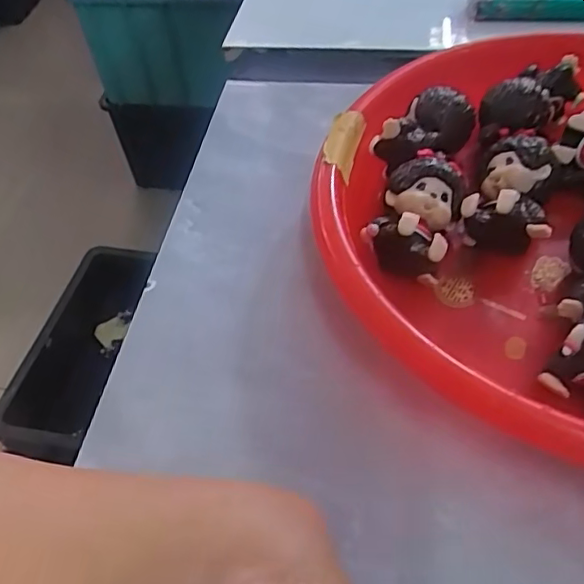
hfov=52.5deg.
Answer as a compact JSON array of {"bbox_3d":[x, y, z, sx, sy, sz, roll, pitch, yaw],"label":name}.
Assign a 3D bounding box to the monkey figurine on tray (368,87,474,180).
[{"bbox_3d":[0.047,-0.057,0.209,0.034,0.019,0.018,-35,56,-24],"label":"monkey figurine on tray"}]

